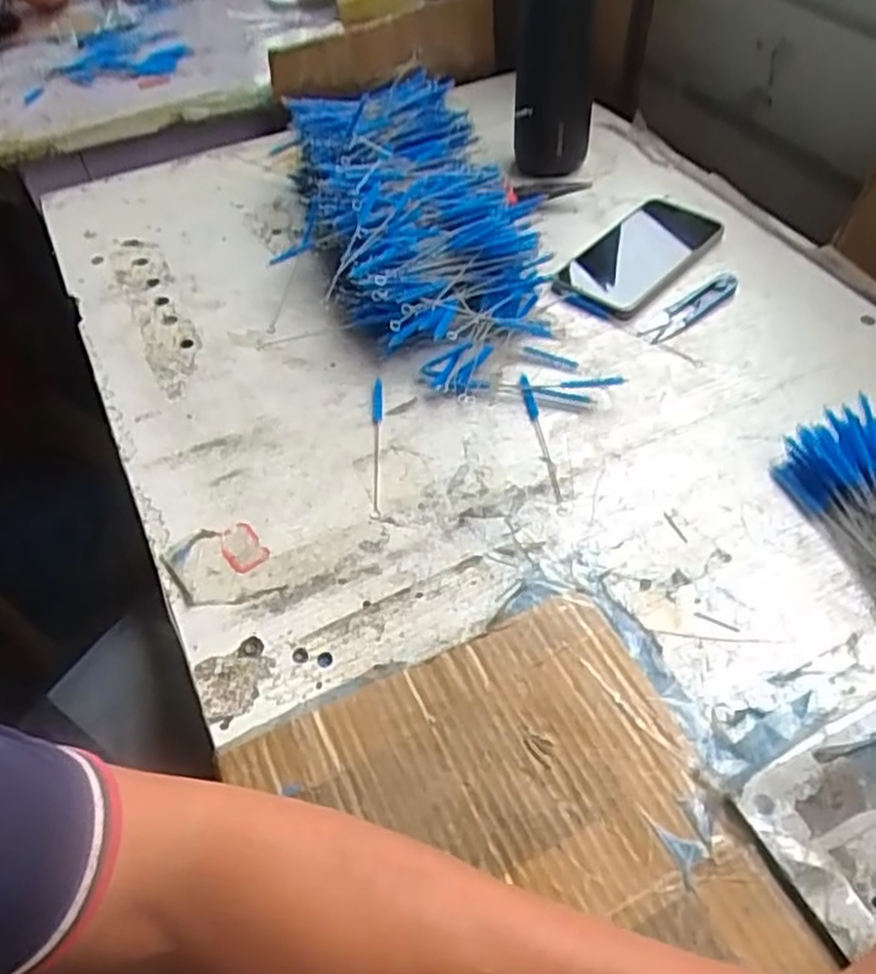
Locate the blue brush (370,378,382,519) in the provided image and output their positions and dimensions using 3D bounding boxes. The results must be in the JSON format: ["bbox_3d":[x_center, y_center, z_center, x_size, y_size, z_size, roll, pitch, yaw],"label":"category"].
[{"bbox_3d":[-0.042,-0.030,0.523,0.008,0.008,0.122,-4,49,0],"label":"blue brush"}]

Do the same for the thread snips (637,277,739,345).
[{"bbox_3d":[0.202,-0.142,0.607,0.101,0.007,0.026,-33,55,-23],"label":"thread snips"}]

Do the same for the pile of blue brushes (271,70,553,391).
[{"bbox_3d":[-0.027,-0.231,0.646,0.193,0.078,0.378,-18,50,-12],"label":"pile of blue brushes"}]

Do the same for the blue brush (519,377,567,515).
[{"bbox_3d":[0.071,-0.033,0.522,0.008,0.006,0.126,-7,49,-4],"label":"blue brush"}]

